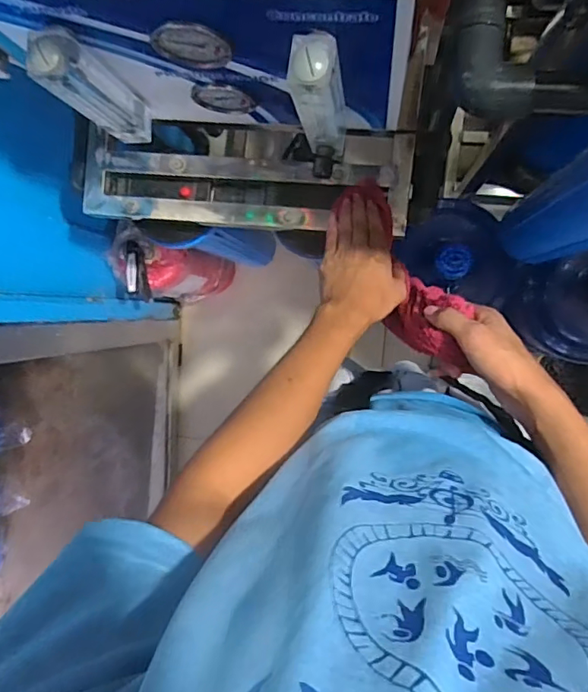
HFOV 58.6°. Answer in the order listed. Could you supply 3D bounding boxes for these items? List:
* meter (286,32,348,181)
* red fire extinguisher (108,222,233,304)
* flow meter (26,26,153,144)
[{"bbox_3d":[0.026,-0.208,0.468,0.039,0.156,0.066,-8,92,9],"label":"meter"},{"bbox_3d":[-0.253,-0.155,1.140,0.125,0.447,0.125,19,96,7],"label":"red fire extinguisher"},{"bbox_3d":[-0.188,-0.241,0.502,0.031,0.169,0.047,4,94,8],"label":"flow meter"}]

